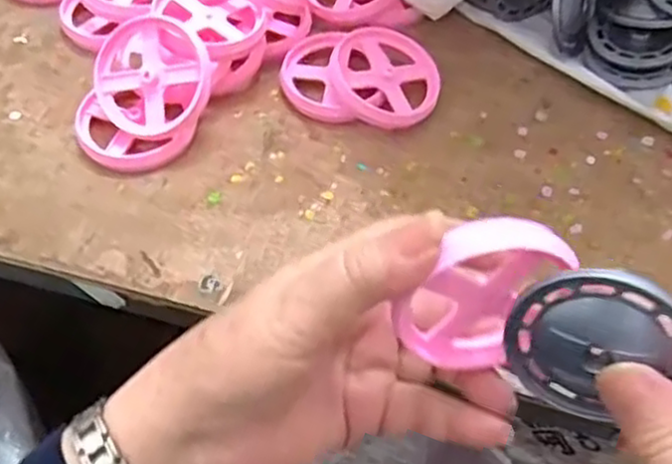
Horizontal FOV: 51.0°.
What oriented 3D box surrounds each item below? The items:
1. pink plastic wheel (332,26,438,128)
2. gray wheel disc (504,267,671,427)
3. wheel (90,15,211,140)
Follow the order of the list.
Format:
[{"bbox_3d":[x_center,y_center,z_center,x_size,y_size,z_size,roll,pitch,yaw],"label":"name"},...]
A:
[{"bbox_3d":[0.028,-0.089,0.405,0.063,0.008,0.061,29,63,-1],"label":"pink plastic wheel"},{"bbox_3d":[0.084,0.034,0.225,0.055,0.052,0.015,4,30,23],"label":"gray wheel disc"},{"bbox_3d":[-0.099,-0.083,0.380,0.065,0.014,0.063,42,98,13],"label":"wheel"}]

